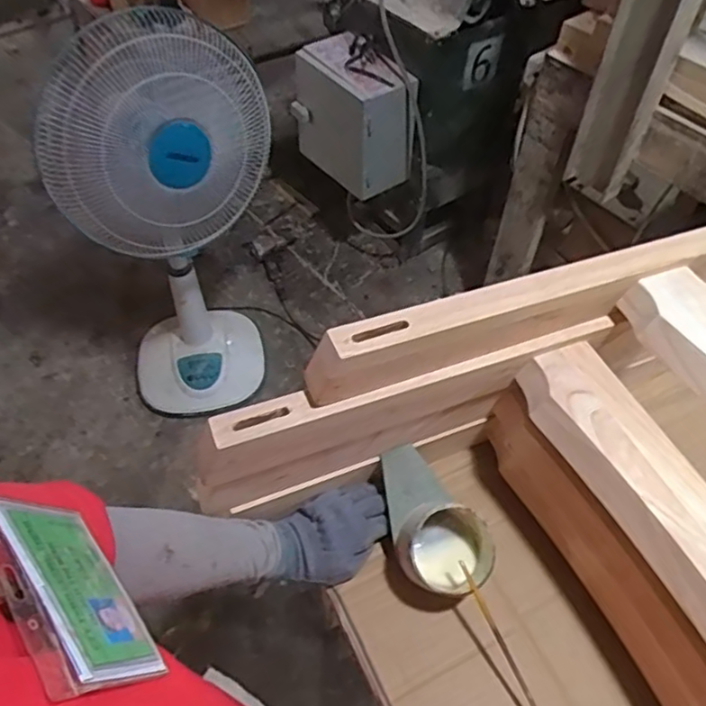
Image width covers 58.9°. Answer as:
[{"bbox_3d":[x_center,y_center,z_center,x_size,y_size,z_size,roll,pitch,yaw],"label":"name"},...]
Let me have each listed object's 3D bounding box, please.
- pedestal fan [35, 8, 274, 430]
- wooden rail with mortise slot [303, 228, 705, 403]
[{"bbox_3d":[-0.390,-0.249,1.409,0.394,0.930,0.298,-22,56,-18],"label":"pedestal fan"},{"bbox_3d":[0.284,-0.080,0.591,0.683,0.076,0.032,-18,55,-15],"label":"wooden rail with mortise slot"}]

